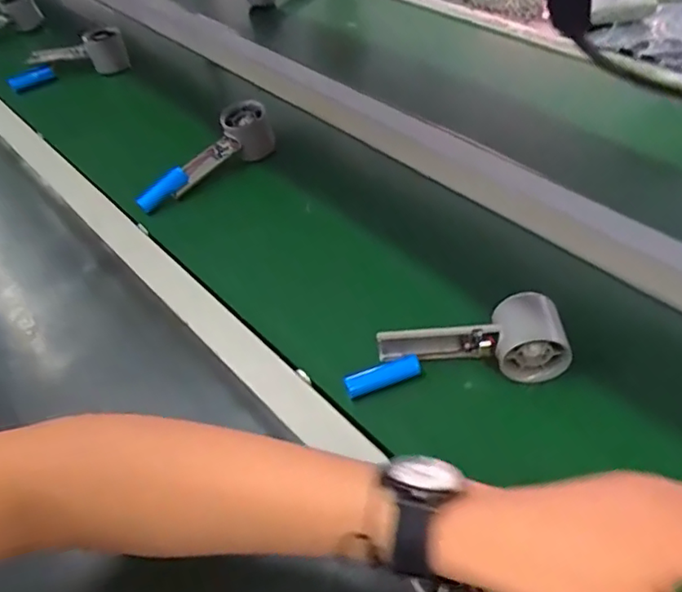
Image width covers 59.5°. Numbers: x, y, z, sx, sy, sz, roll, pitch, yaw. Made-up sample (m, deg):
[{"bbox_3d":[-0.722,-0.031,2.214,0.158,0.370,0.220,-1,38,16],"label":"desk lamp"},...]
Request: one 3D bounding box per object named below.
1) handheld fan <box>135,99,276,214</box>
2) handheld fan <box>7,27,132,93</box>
[{"bbox_3d":[-0.166,-0.162,0.733,0.185,0.066,0.044,-42,58,-14],"label":"handheld fan"},{"bbox_3d":[-0.419,-0.355,0.927,0.180,0.081,0.052,-16,47,11],"label":"handheld fan"}]

